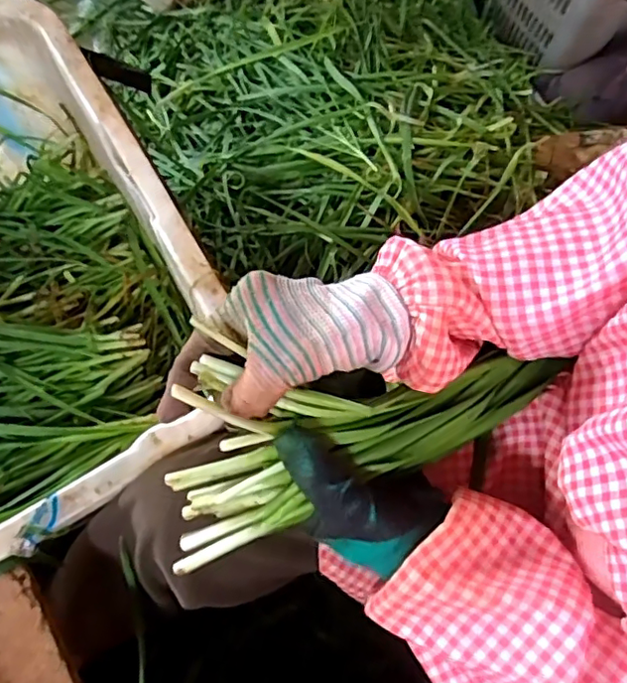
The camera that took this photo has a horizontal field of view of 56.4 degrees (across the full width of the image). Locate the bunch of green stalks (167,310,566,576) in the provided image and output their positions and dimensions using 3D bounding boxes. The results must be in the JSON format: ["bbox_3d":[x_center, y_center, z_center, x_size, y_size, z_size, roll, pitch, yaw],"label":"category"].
[{"bbox_3d":[0.037,0.045,0.363,0.258,0.061,0.103,-14,74,-9],"label":"bunch of green stalks"}]

